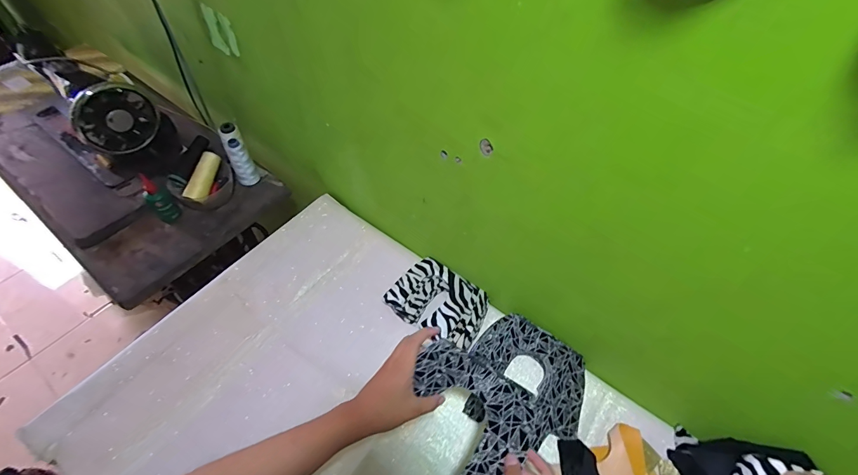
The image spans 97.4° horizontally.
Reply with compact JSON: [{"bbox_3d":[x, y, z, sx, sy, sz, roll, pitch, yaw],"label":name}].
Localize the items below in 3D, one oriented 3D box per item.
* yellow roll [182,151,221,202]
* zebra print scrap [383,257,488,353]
[{"bbox_3d":[-0.472,-0.128,0.794,0.030,0.038,0.113,13,73,5],"label":"yellow roll"},{"bbox_3d":[0.017,0.122,0.700,0.180,0.038,0.135,31,57,16],"label":"zebra print scrap"}]

